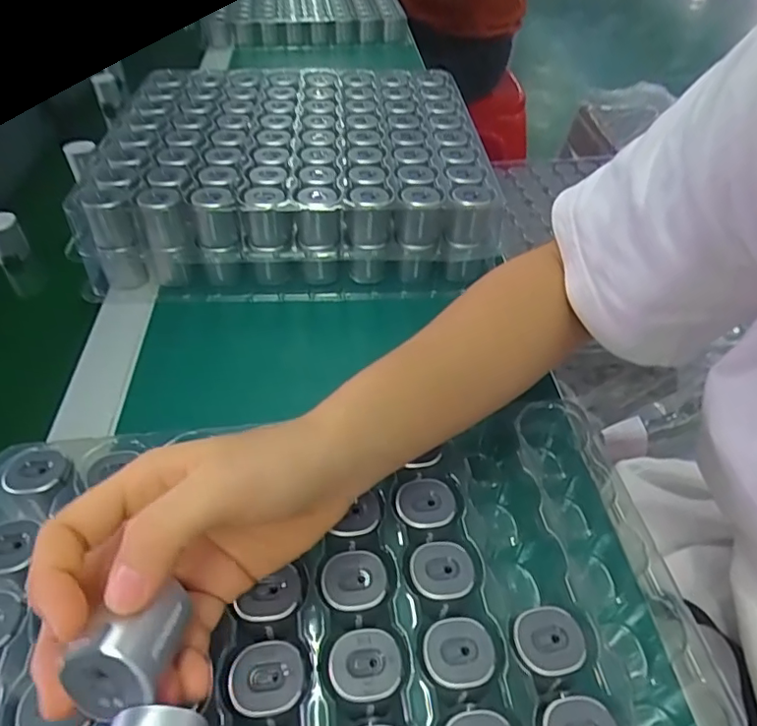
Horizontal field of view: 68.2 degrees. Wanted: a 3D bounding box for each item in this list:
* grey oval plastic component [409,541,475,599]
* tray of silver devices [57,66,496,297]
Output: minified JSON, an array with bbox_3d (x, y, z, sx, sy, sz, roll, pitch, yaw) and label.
[{"bbox_3d":[0.029,0.095,0.258,0.028,0.004,0.026,-6,45,-7],"label":"grey oval plastic component"},{"bbox_3d":[-0.075,-0.188,0.533,0.323,0.073,0.304,-1,45,-2],"label":"tray of silver devices"}]

